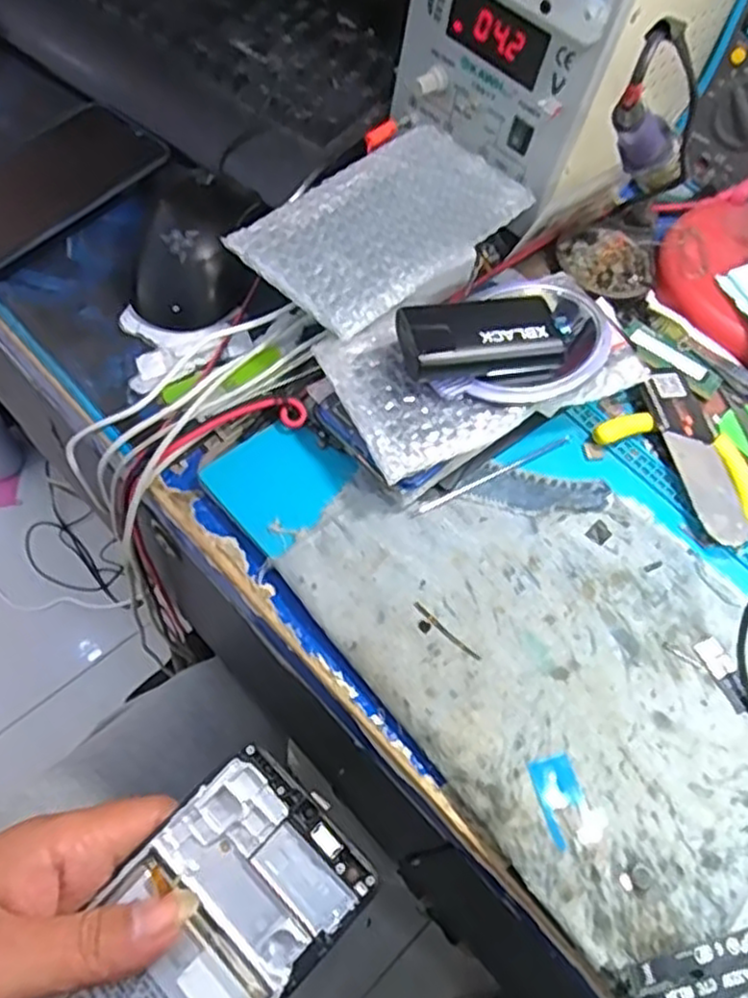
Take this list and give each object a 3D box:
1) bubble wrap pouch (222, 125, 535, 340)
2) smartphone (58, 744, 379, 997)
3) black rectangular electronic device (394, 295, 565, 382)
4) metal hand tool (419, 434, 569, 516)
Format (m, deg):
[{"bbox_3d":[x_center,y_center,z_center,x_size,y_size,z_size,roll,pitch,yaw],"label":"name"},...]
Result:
[{"bbox_3d":[0.009,-0.166,0.429,0.093,0.008,0.170,42,64,15],"label":"bubble wrap pouch"},{"bbox_3d":[-0.073,0.164,0.241,0.067,0.008,0.152,40,75,15],"label":"smartphone"},{"bbox_3d":[0.059,-0.091,0.393,0.086,0.022,0.049,-11,67,-7],"label":"black rectangular electronic device"},{"bbox_3d":[0.071,-0.015,0.405,0.107,0.004,0.006,-28,69,-13],"label":"metal hand tool"}]

